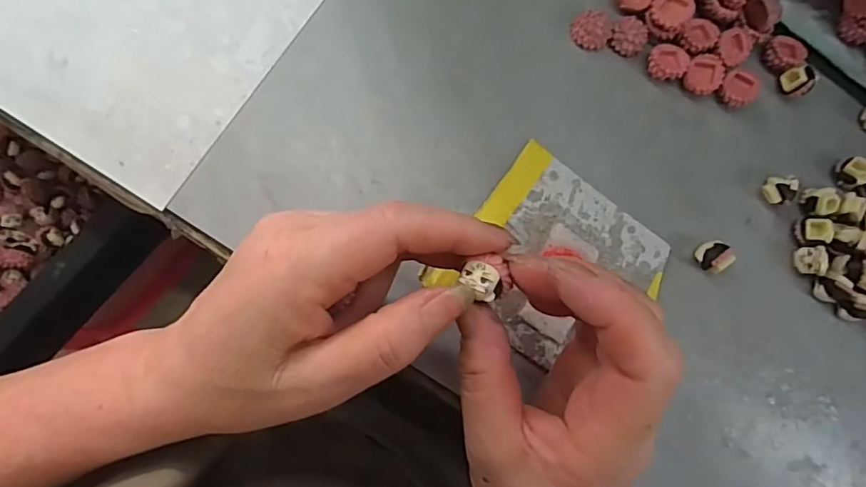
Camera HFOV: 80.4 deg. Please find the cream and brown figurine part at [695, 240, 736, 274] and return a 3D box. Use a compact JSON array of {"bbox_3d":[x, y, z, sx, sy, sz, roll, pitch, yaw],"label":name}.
[{"bbox_3d":[0.144,0.007,0.264,0.014,0.015,0.015,-18,89,-11],"label":"cream and brown figurine part"}]

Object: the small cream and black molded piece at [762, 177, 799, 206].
[{"bbox_3d":[0.183,-0.028,0.272,0.009,0.017,0.014,8,84,-9],"label":"small cream and black molded piece"}]

